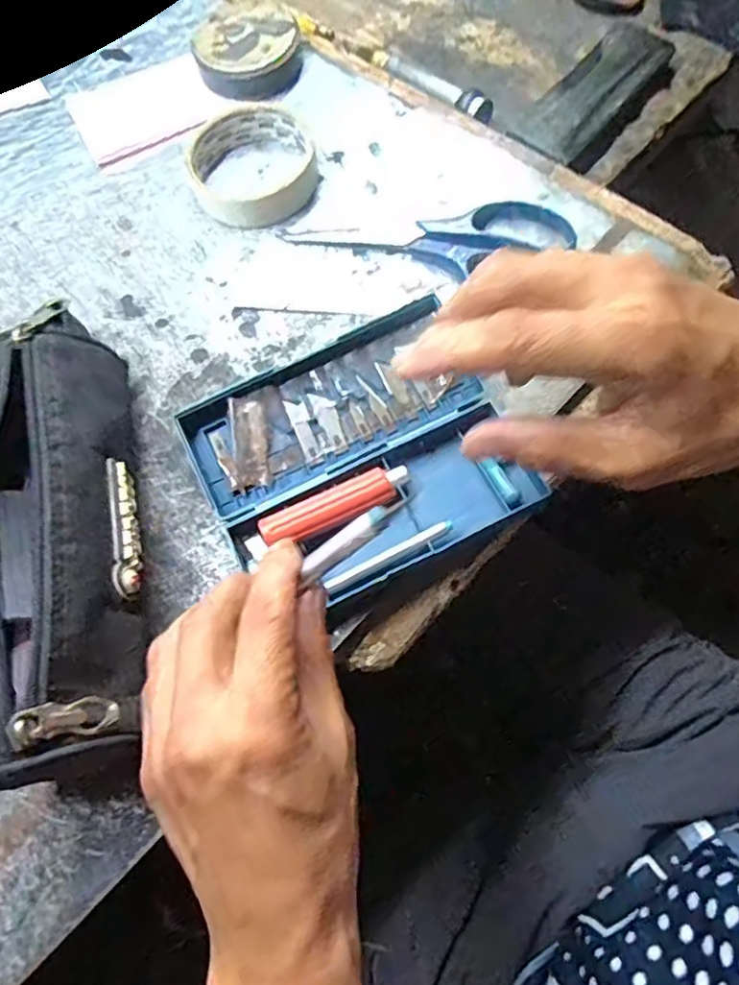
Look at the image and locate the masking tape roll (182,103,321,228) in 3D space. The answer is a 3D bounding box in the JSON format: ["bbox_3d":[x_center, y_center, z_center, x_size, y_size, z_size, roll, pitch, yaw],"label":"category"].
[{"bbox_3d":[-0.077,-0.216,0.426,0.081,0.023,0.084,0,71,0],"label":"masking tape roll"}]

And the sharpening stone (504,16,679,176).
[{"bbox_3d":[0.165,-0.288,0.465,0.058,0.015,0.155,37,75,12],"label":"sharpening stone"}]

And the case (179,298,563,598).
[{"bbox_3d":[-0.009,-0.018,0.337,0.150,0.026,0.127,-25,69,-9],"label":"case"}]

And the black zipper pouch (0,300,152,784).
[{"bbox_3d":[-0.151,0.005,0.314,0.064,0.082,0.244,-15,69,-2],"label":"black zipper pouch"}]

